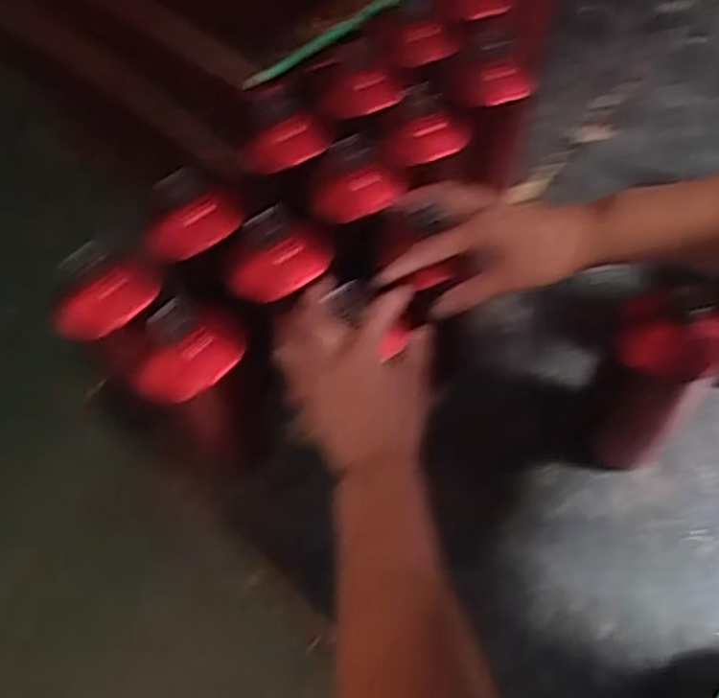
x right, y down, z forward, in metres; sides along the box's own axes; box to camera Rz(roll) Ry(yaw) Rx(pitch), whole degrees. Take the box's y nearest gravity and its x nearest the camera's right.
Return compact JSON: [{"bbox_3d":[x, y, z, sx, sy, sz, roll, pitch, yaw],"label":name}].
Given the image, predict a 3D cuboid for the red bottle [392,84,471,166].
[{"bbox_3d":[0.066,-0.192,0.653,0.078,0.025,0.032,-18,50,-16],"label":"red bottle"}]

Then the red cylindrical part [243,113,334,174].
[{"bbox_3d":[-0.073,-0.198,0.680,0.085,0.042,0.037,-19,53,16],"label":"red cylindrical part"}]

